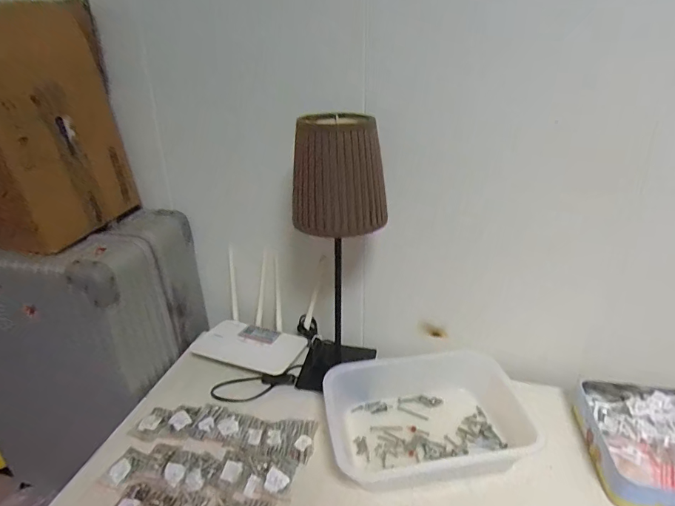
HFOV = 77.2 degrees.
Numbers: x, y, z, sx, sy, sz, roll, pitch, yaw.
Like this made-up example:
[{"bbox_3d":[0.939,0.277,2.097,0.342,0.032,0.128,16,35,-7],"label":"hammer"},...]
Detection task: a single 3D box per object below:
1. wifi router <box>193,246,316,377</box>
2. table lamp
[{"bbox_3d":[-0.150,0.112,0.790,0.188,0.145,0.169,10,29,20],"label":"wifi router"},{"bbox_3d":[0.001,0.013,0.653,0.128,0.430,0.121,-1,27,0],"label":"table lamp"}]

